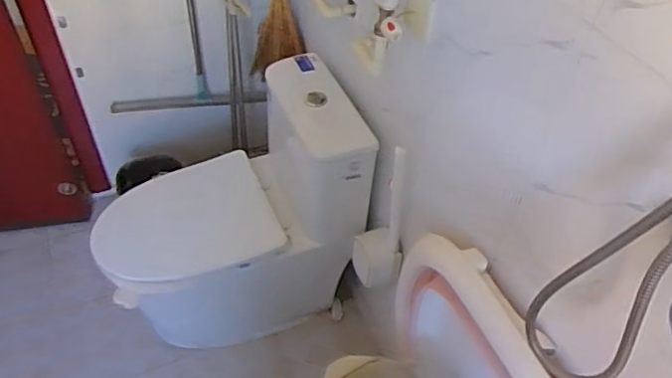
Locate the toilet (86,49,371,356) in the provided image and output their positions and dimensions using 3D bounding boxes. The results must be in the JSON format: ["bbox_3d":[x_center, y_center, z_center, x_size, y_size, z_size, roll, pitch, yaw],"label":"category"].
[{"bbox_3d":[-0.293,0.080,1.560,0.667,0.682,0.394,-17,51,-18],"label":"toilet"}]

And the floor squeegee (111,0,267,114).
[{"bbox_3d":[-0.476,-0.642,1.603,0.489,1.093,0.093,-11,49,-14],"label":"floor squeegee"}]

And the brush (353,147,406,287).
[{"bbox_3d":[0.113,0.079,1.344,0.101,0.412,0.109,-3,48,-7],"label":"brush"}]

